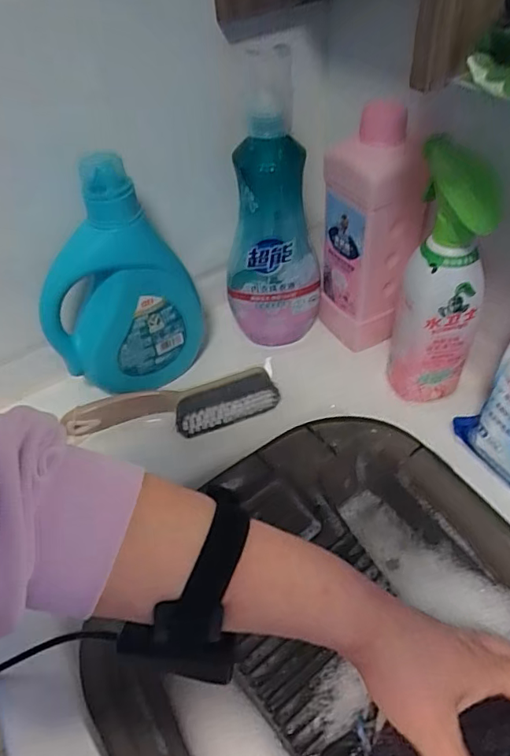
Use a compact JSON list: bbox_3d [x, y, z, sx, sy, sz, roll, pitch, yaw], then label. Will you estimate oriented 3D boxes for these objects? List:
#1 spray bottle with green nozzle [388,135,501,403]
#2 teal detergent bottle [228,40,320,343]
[{"bbox_3d":[0.169,-0.078,0.473,0.073,0.216,0.081,14,50,18],"label":"spray bottle with green nozzle"},{"bbox_3d":[0.015,-0.155,0.519,0.097,0.273,0.065,1,47,7],"label":"teal detergent bottle"}]

